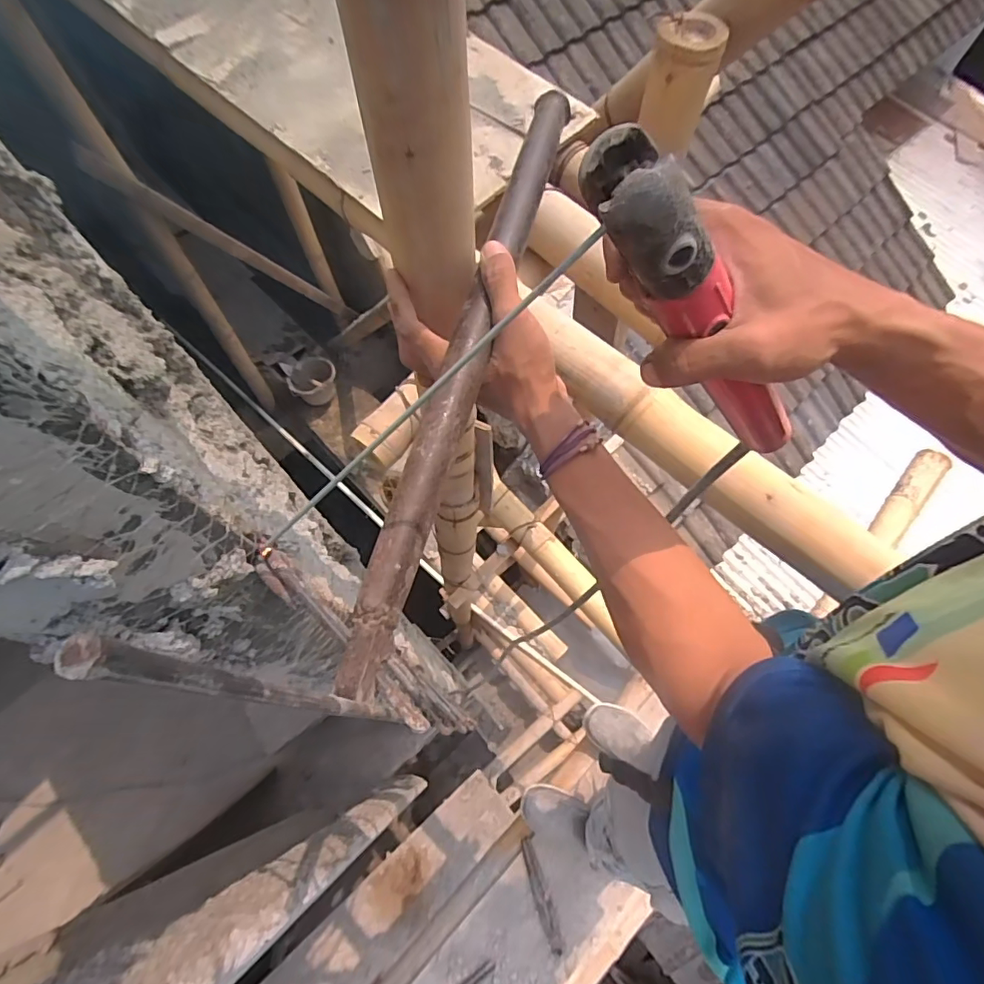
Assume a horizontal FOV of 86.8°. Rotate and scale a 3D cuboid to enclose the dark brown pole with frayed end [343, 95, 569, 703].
[{"bbox_3d":[-0.011,-0.108,0.355,0.027,0.020,0.468,14,70,6],"label":"dark brown pole with frayed end"}]

